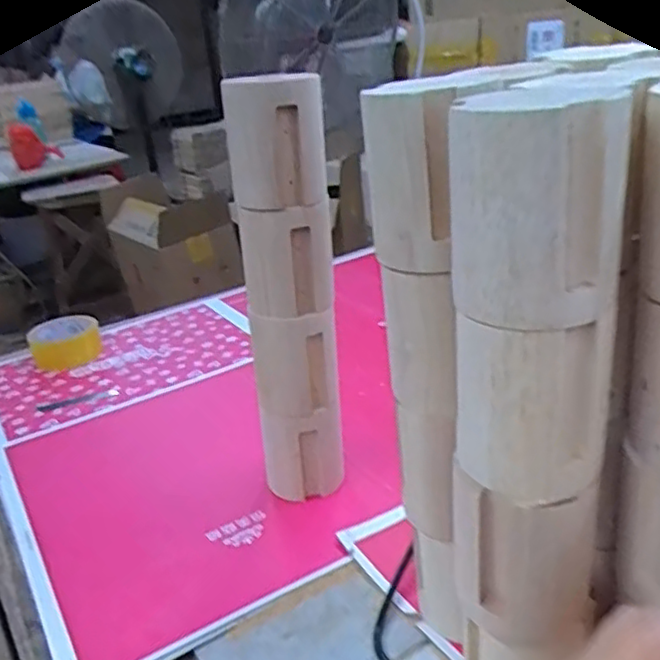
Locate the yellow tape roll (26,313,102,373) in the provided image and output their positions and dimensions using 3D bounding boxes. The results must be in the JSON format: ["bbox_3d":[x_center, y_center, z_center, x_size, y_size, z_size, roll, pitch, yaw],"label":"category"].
[{"bbox_3d":[-0.413,0.020,1.059,0.102,0.064,0.102,-17,26,-22],"label":"yellow tape roll"}]

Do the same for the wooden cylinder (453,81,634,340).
[{"bbox_3d":[0.098,-0.061,0.320,0.070,0.102,0.063,9,28,30],"label":"wooden cylinder"}]

